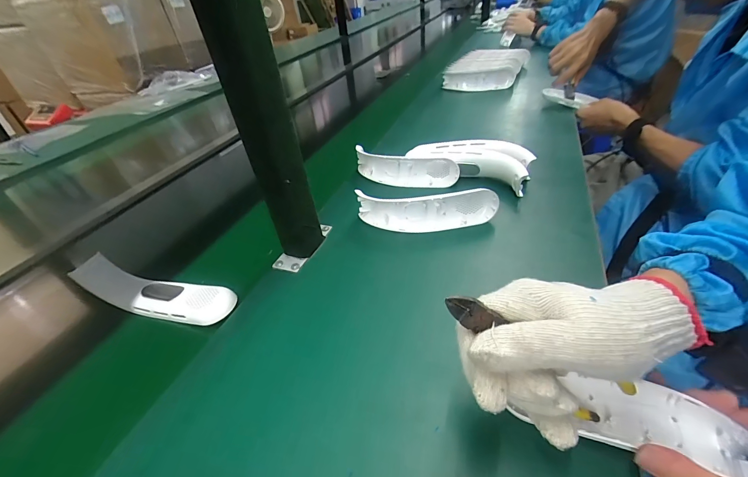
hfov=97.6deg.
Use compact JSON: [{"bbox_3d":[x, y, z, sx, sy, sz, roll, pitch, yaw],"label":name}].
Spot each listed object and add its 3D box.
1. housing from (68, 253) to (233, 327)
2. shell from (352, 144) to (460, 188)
[{"bbox_3d":[-0.266,0.057,0.398,0.195,0.045,0.047,6,40,16],"label":"housing"},{"bbox_3d":[0.052,-0.119,0.573,0.188,0.059,0.033,13,42,22],"label":"shell"}]

